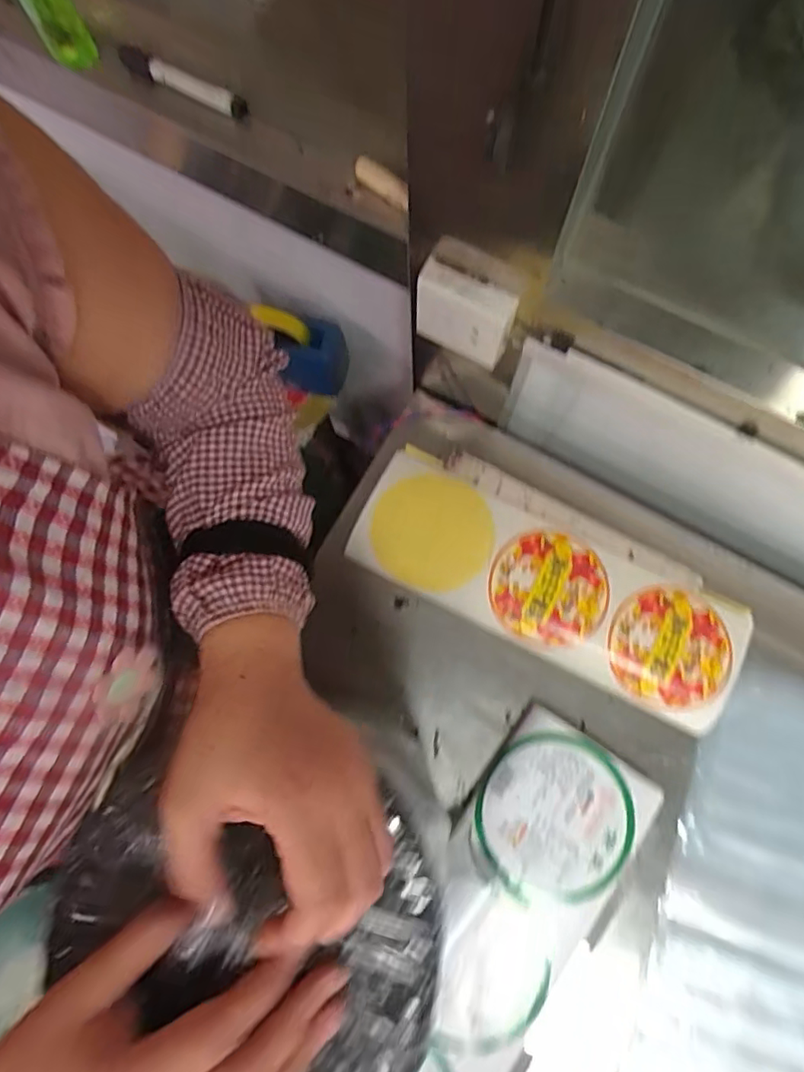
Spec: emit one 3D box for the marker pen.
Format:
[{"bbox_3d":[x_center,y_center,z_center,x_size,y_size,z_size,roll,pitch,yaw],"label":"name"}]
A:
[{"bbox_3d":[-0.205,-0.424,0.557,0.135,0.018,0.014,27,81,7],"label":"marker pen"}]

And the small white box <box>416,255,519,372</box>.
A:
[{"bbox_3d":[0.058,-0.203,0.555,0.088,0.079,0.032,23,80,6],"label":"small white box"}]

